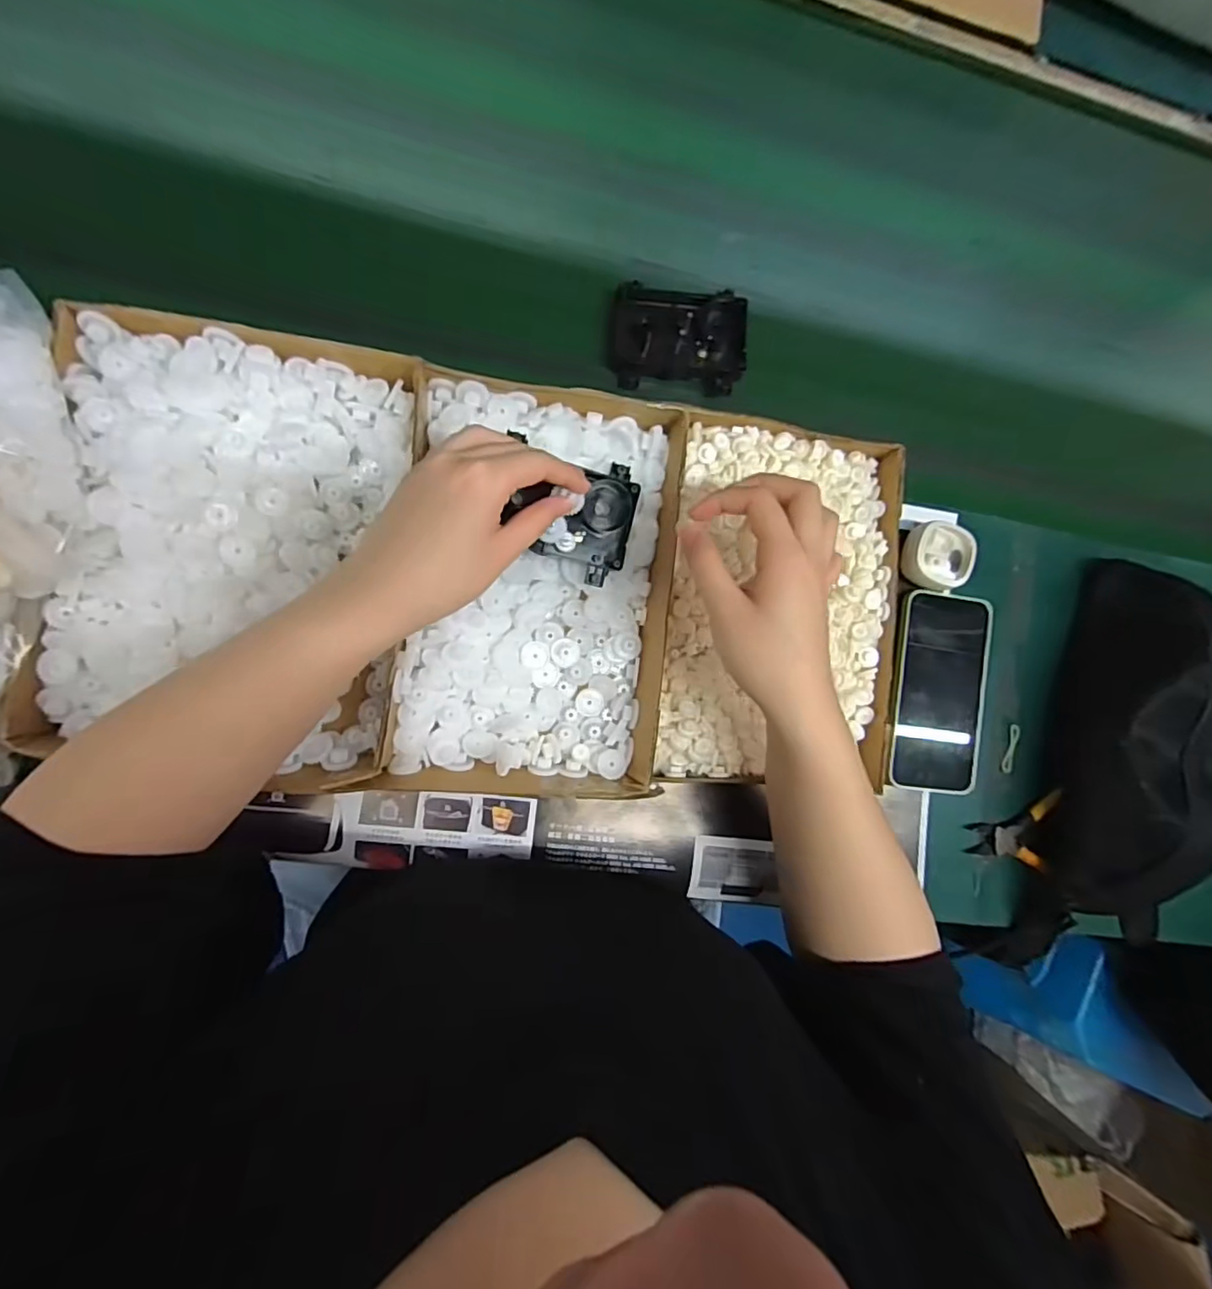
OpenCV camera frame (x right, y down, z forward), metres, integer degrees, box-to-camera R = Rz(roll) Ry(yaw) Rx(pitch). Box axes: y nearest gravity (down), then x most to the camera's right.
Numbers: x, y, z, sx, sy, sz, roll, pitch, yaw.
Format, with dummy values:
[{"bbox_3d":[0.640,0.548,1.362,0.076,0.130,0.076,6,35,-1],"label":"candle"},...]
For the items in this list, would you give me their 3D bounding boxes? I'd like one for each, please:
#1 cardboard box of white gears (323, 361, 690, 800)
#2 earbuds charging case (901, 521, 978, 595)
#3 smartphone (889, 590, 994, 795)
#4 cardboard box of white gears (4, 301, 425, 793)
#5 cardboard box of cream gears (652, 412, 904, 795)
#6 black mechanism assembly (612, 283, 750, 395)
[{"bbox_3d":[-0.049,-0.035,0.415,0.182,0.044,0.281,7,87,-9],"label":"cardboard box of white gears"},{"bbox_3d":[0.271,-0.073,0.480,0.051,0.023,0.051,19,85,-8],"label":"earbuds charging case"},{"bbox_3d":[0.280,0.040,0.493,0.083,0.010,0.163,6,87,-9],"label":"smartphone"},{"bbox_3d":[-0.229,-0.058,0.369,0.190,0.051,0.265,6,87,-9],"label":"cardboard box of white gears"},{"bbox_3d":[0.125,-0.027,0.447,0.179,0.046,0.260,4,87,-9],"label":"cardboard box of cream gears"},{"bbox_3d":[0.057,-0.238,0.461,0.102,0.031,0.073,2,88,-9],"label":"black mechanism assembly"}]

